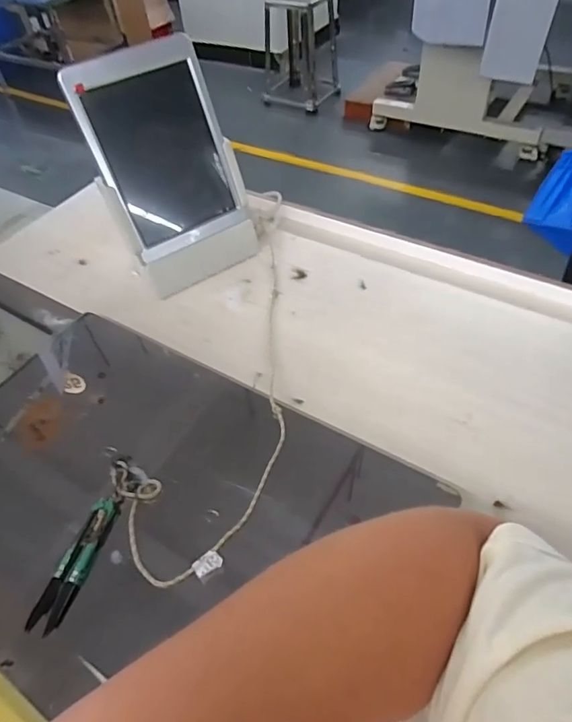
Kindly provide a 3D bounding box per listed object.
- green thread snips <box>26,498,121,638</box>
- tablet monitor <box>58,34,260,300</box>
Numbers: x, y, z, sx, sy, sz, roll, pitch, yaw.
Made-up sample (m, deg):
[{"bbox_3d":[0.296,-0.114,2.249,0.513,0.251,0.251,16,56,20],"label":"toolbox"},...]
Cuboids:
[{"bbox_3d":[-0.166,0.159,0.385,0.026,0.013,0.104,10,51,13],"label":"green thread snips"},{"bbox_3d":[-0.130,-0.208,0.557,0.159,0.230,0.106,-29,53,-19],"label":"tablet monitor"}]

